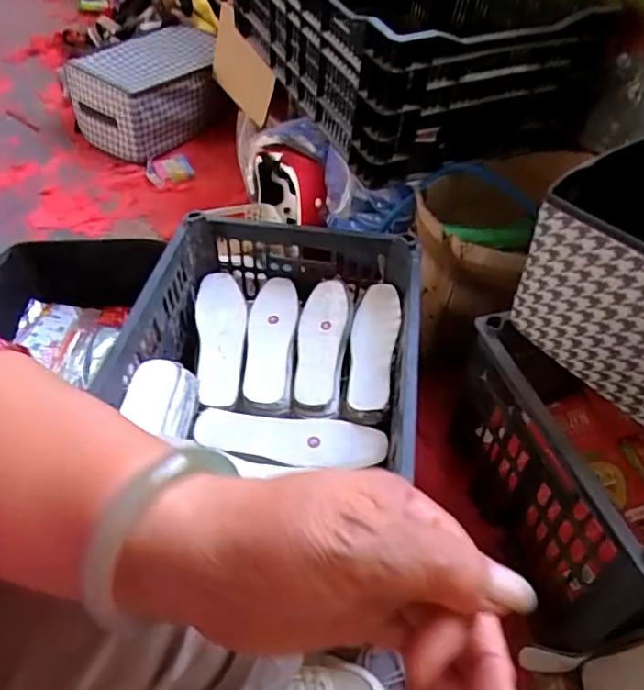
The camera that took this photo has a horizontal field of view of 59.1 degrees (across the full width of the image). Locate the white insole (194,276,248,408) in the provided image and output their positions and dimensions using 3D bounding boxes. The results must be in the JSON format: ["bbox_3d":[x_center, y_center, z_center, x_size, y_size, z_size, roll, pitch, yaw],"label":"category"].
[{"bbox_3d":[-0.144,-0.013,0.813,0.071,0.017,0.226,-6,51,-6],"label":"white insole"}]

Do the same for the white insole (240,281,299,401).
[{"bbox_3d":[-0.074,-0.010,0.816,0.066,0.011,0.190,4,67,3],"label":"white insole"}]

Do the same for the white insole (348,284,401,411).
[{"bbox_3d":[0.071,0.000,0.792,0.063,0.008,0.189,2,63,19],"label":"white insole"}]

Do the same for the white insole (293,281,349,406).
[{"bbox_3d":[-0.003,-0.009,0.805,0.063,0.025,0.191,7,66,5],"label":"white insole"}]

